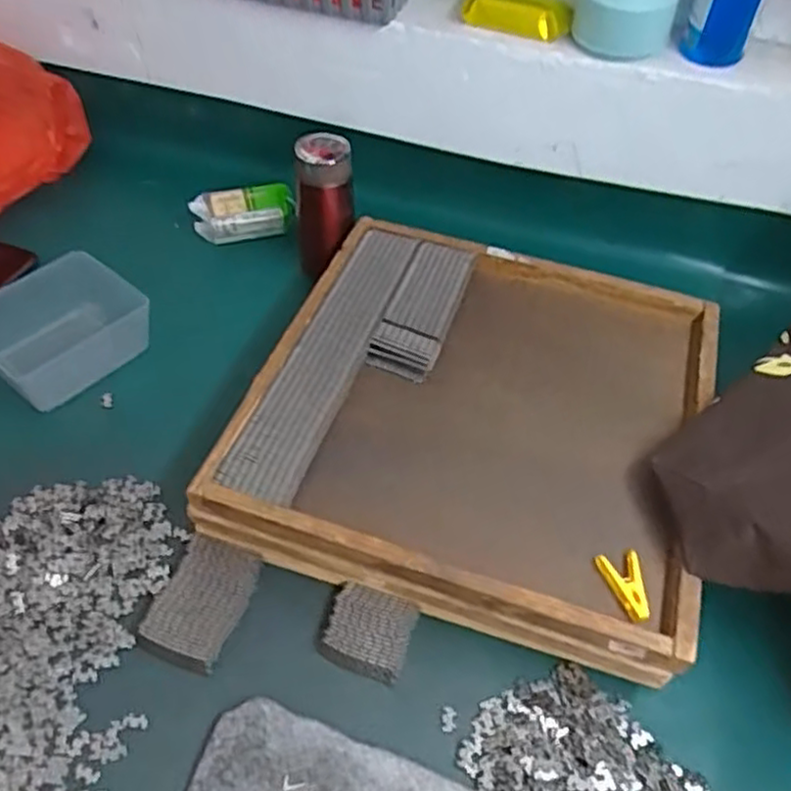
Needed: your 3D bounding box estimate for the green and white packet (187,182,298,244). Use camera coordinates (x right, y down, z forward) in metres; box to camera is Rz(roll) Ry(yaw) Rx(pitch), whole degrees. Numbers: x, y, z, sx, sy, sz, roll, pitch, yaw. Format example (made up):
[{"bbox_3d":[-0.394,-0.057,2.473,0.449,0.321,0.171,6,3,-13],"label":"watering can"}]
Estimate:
[{"bbox_3d":[-0.189,-0.226,0.886,0.125,0.052,0.045,-7,50,-9],"label":"green and white packet"}]

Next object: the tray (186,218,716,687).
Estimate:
[{"bbox_3d":[0.076,0.011,0.674,0.390,0.078,0.395,16,50,11],"label":"tray"}]

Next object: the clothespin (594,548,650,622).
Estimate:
[{"bbox_3d":[0.175,0.145,0.539,0.031,0.012,0.052,-7,51,-9],"label":"clothespin"}]

